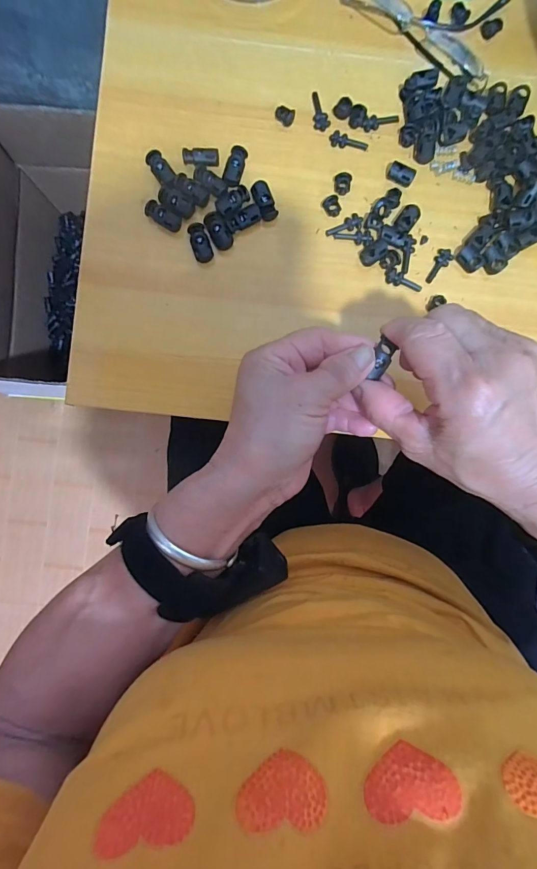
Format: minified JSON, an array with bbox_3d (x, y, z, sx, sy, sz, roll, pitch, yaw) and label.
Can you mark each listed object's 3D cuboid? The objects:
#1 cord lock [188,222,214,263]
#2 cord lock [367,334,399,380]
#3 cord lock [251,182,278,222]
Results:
[{"bbox_3d":[-0.053,-0.148,0.303,0.014,0.011,0.030,-19,90,0],"label":"cord lock"},{"bbox_3d":[0.068,-0.045,0.235,0.011,0.006,0.026,14,104,0],"label":"cord lock"},{"bbox_3d":[-0.003,-0.180,0.303,0.014,0.008,0.027,-25,90,0],"label":"cord lock"}]

